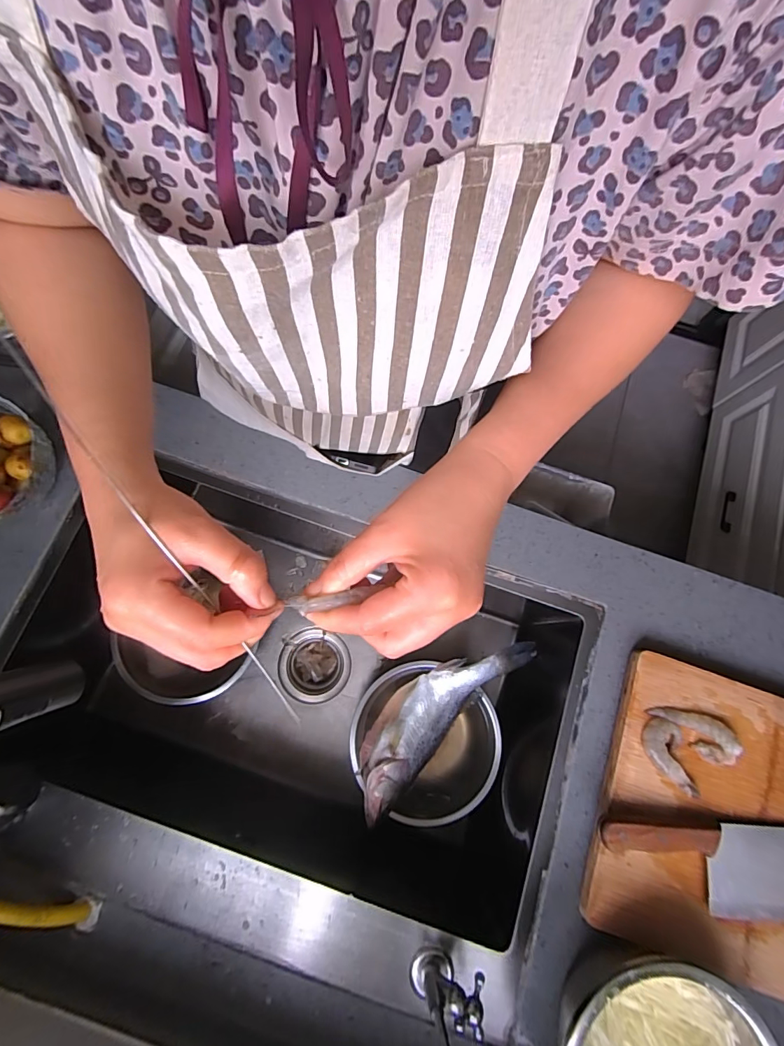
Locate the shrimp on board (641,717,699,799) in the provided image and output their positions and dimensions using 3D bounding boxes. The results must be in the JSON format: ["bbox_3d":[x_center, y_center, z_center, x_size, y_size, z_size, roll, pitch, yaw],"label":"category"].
[{"bbox_3d":[0.287,0.244,0.456,0.041,0.010,0.075,-5,76,-3],"label":"shrimp on board"}]

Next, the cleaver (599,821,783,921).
[{"bbox_3d":[0.341,0.339,0.424,0.277,0.024,0.081,5,75,0],"label":"cleaver"}]

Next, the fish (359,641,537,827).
[{"bbox_3d":[0.060,0.261,0.628,0.306,0.085,0.092,-43,80,-11],"label":"fish"}]

